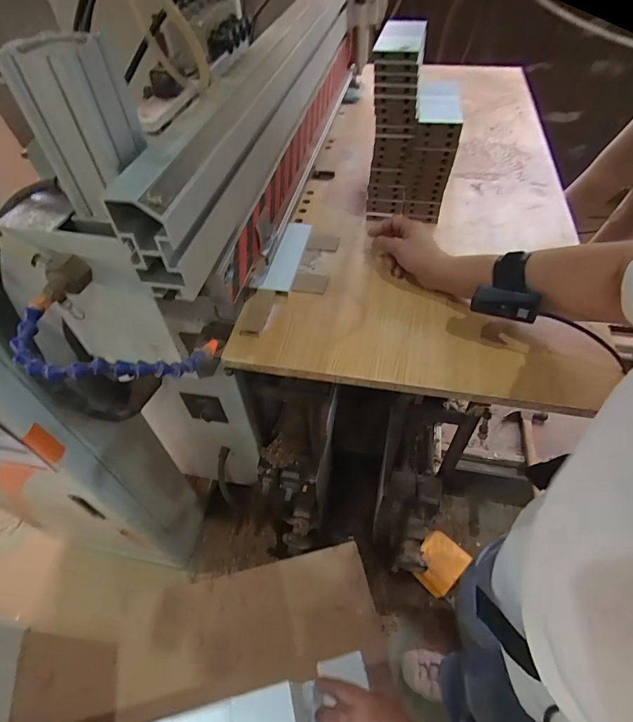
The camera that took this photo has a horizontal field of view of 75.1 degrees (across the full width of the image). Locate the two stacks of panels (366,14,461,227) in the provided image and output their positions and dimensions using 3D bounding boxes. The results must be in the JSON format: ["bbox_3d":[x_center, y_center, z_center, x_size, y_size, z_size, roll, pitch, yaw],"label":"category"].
[{"bbox_3d":[0.157,-0.376,0.645,0.123,0.234,0.166,9,52,10],"label":"two stacks of panels"}]

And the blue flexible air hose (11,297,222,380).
[{"bbox_3d":[-0.180,-0.010,0.384,0.173,0.024,0.078,9,47,-23],"label":"blue flexible air hose"}]

